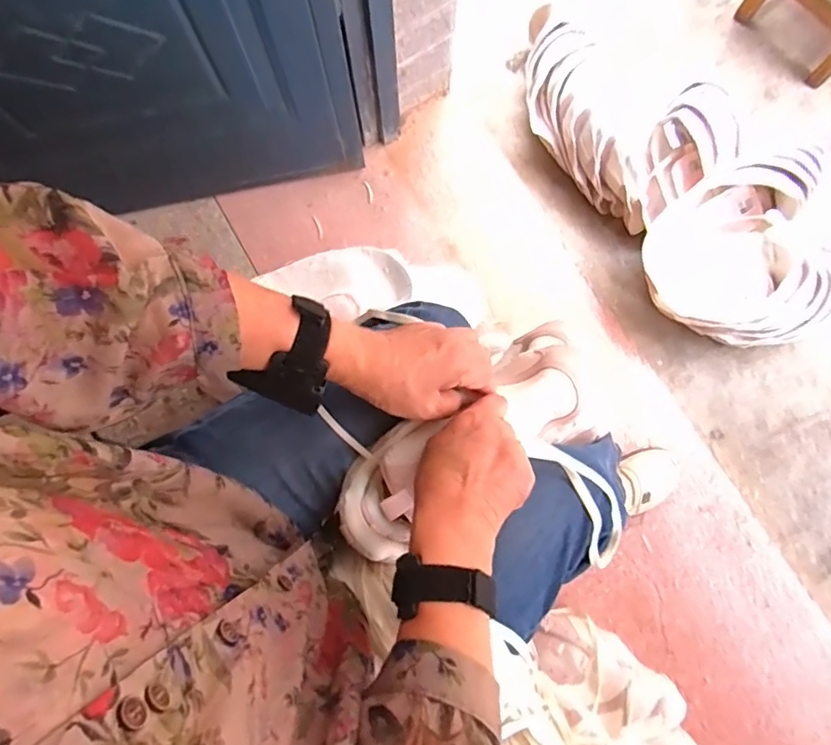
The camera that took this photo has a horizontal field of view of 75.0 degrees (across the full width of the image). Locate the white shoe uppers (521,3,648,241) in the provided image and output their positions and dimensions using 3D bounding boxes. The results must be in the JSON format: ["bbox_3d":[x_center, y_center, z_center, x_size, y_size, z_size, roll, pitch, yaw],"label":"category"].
[{"bbox_3d":[0.280,-0.467,0.965,0.126,0.149,0.456,-19,78,-4],"label":"white shoe uppers"}]

